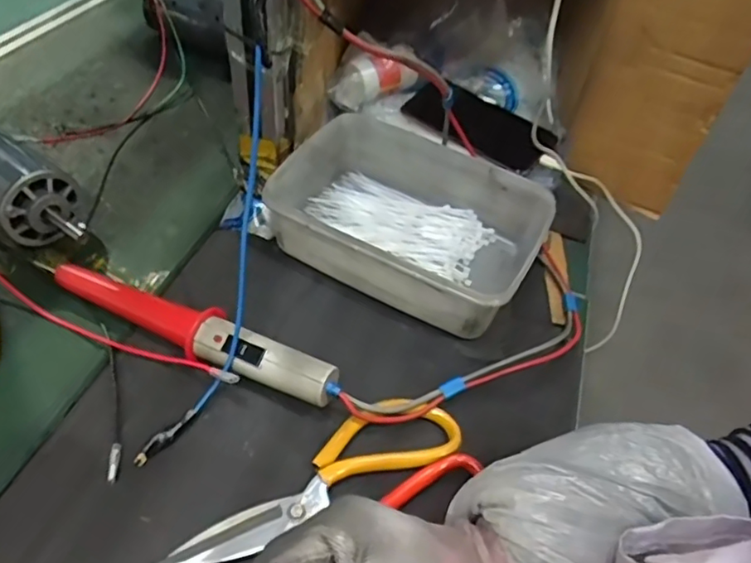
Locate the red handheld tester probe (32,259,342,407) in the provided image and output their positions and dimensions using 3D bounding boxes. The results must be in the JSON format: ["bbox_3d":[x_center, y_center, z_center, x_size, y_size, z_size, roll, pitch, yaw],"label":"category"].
[{"bbox_3d":[-0.145,0.035,0.436,0.256,0.040,0.033,23,48,15],"label":"red handheld tester probe"}]

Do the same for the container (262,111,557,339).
[{"bbox_3d":[0.028,-0.052,0.512,0.215,0.081,0.151,23,48,15],"label":"container"}]

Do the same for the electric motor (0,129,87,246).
[{"bbox_3d":[-0.334,-0.086,0.517,0.196,0.060,0.067,29,50,20],"label":"electric motor"}]

